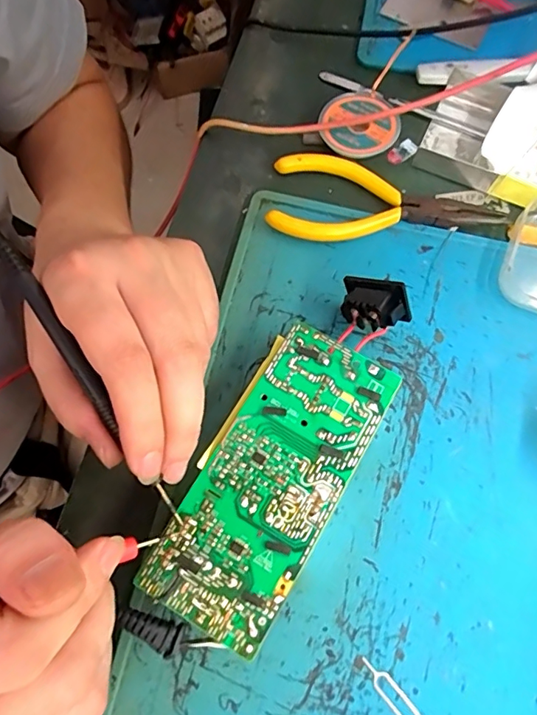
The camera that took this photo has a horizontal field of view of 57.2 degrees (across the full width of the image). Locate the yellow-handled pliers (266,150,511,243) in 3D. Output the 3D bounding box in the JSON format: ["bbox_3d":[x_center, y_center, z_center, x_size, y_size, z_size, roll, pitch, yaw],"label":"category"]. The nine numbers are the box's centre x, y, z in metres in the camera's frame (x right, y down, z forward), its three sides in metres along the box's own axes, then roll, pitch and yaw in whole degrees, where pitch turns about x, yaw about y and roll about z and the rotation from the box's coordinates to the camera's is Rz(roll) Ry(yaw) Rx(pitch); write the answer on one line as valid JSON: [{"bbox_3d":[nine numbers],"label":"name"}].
[{"bbox_3d":[0.063,-0.092,0.275,0.126,0.013,0.056,-3,72,-1],"label":"yellow-handled pliers"}]

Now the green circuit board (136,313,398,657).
[{"bbox_3d":[0.003,0.054,0.223,0.055,0.024,0.131,30,74,9],"label":"green circuit board"}]

